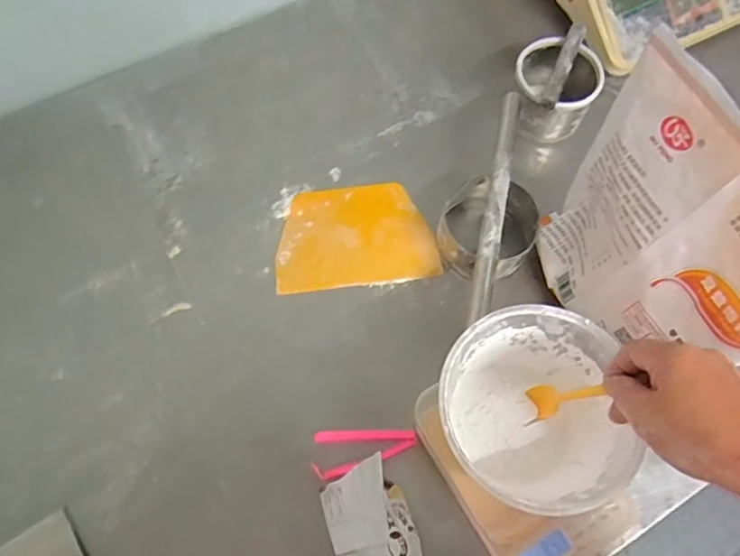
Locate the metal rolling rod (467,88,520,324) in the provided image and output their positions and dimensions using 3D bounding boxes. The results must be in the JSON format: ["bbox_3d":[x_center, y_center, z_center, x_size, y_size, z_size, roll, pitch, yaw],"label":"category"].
[{"bbox_3d":[0.141,-0.089,0.615,0.022,0.016,0.292,13,67,4],"label":"metal rolling rod"}]

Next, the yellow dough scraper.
[{"bbox_3d":[-0.020,-0.054,0.681,0.190,0.011,0.135,-9,65,-1],"label":"yellow dough scraper"}]

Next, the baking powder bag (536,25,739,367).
[{"bbox_3d":[0.247,-0.026,0.483,0.055,0.258,0.243,-23,69,-11],"label":"baking powder bag"}]

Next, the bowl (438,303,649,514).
[{"bbox_3d":[0.139,0.123,0.498,0.152,0.107,0.161,1,67,-2],"label":"bowl"}]

